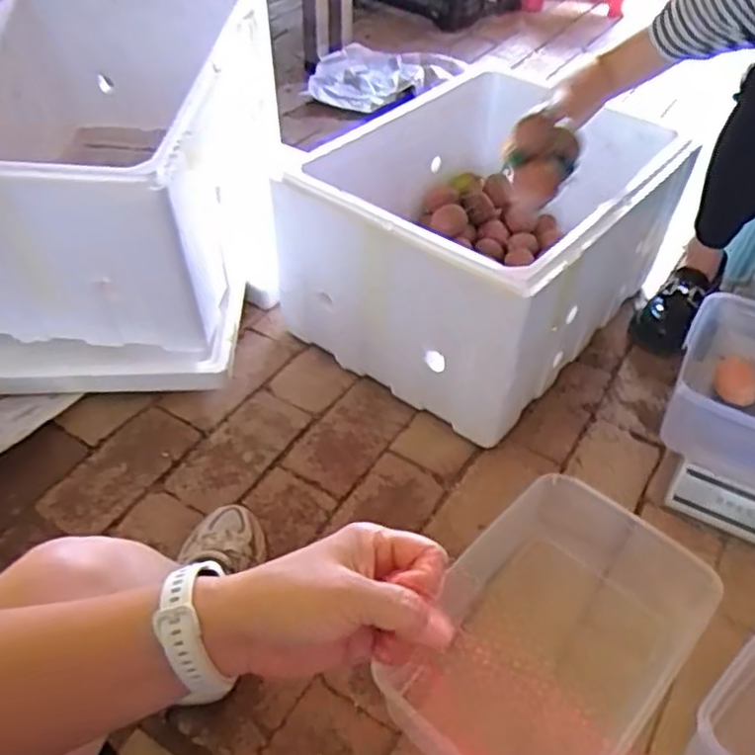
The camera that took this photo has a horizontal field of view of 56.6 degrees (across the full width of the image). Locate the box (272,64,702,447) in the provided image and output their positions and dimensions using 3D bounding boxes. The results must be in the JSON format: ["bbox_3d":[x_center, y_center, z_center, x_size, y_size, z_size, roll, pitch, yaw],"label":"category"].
[{"bbox_3d":[0.197,-0.247,1.212,0.450,0.314,0.603,34,54,27],"label":"box"}]

